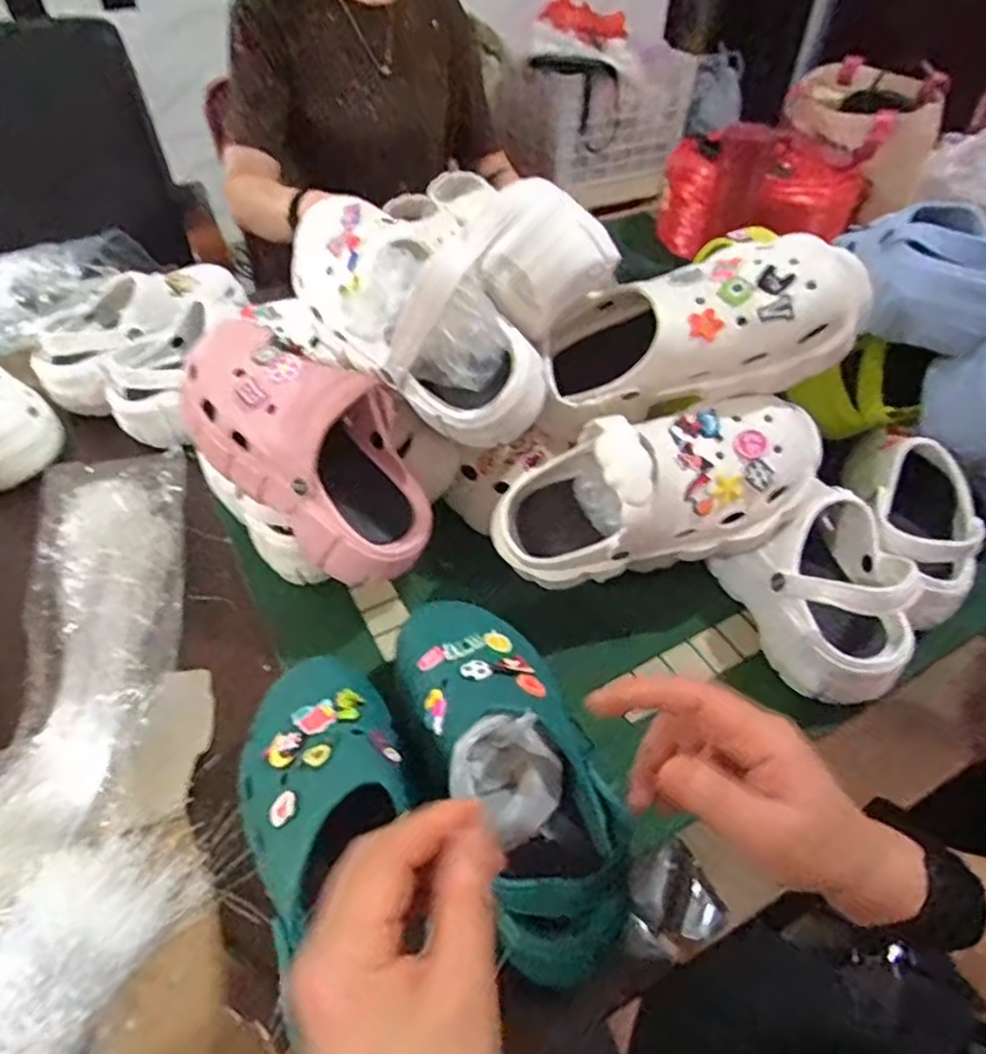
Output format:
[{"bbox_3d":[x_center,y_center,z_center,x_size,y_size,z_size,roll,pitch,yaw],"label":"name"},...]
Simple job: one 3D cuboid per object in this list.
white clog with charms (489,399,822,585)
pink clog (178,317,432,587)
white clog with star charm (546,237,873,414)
[{"bbox_3d":[0.139,-0.029,0.536,0.268,0.116,0.087,-9,48,-10],"label":"white clog with charms"},{"bbox_3d":[-0.150,-0.068,0.559,0.248,0.100,0.141,42,92,8],"label":"pink clog"},{"bbox_3d":[0.165,-0.147,0.533,0.250,0.102,0.091,-11,45,16],"label":"white clog with star charm"}]

